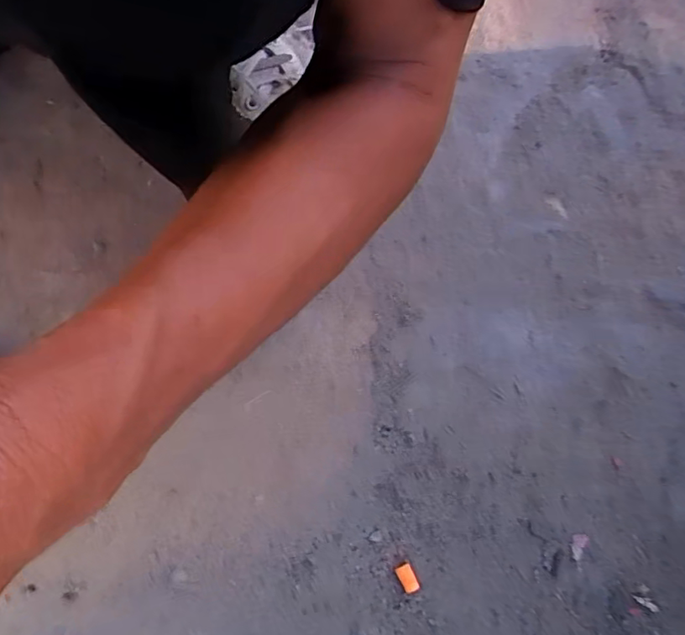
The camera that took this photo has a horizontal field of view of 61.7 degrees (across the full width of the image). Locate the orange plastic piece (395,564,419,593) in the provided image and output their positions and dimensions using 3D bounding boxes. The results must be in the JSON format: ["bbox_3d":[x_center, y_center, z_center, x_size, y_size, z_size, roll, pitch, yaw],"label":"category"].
[{"bbox_3d":[0.043,0.175,0.384,0.010,0.005,0.018,-26,74,-10],"label":"orange plastic piece"}]

